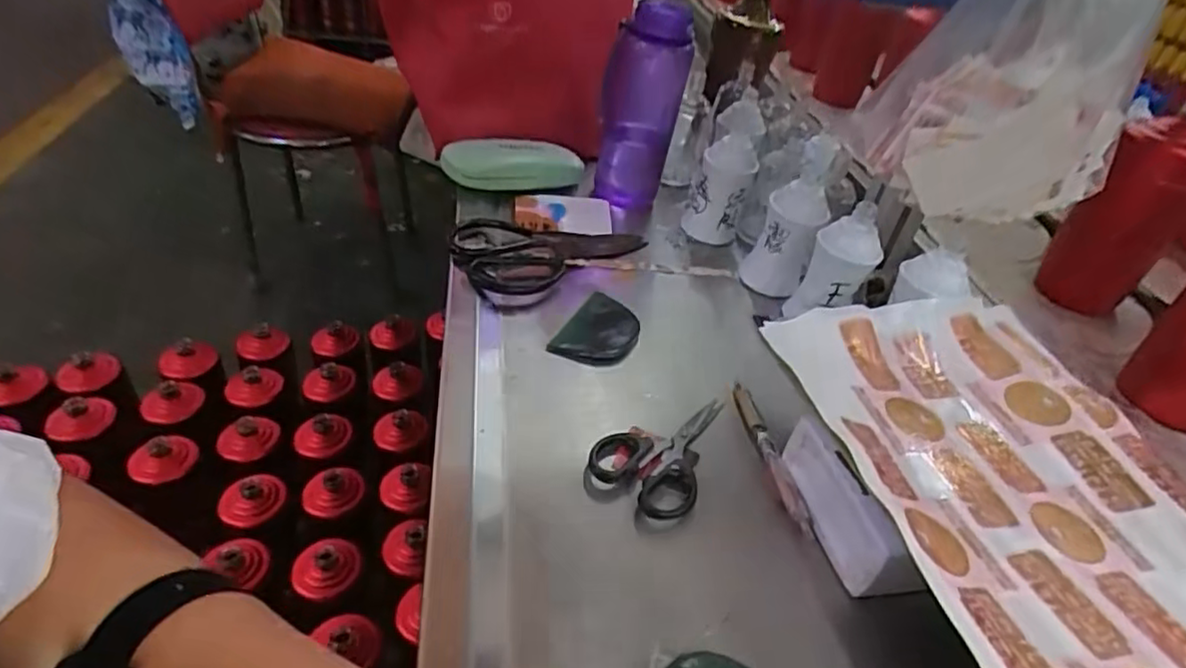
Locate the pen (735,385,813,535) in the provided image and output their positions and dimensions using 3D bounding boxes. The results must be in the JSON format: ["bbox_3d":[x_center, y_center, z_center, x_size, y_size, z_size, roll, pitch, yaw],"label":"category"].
[{"bbox_3d":[0.122,0.083,0.460,0.015,0.013,0.128,-2,40,-14],"label":"pen"}]

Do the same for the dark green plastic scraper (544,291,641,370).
[{"bbox_3d":[0.009,-0.005,0.541,0.057,0.011,0.092,21,40,14],"label":"dark green plastic scraper"}]

